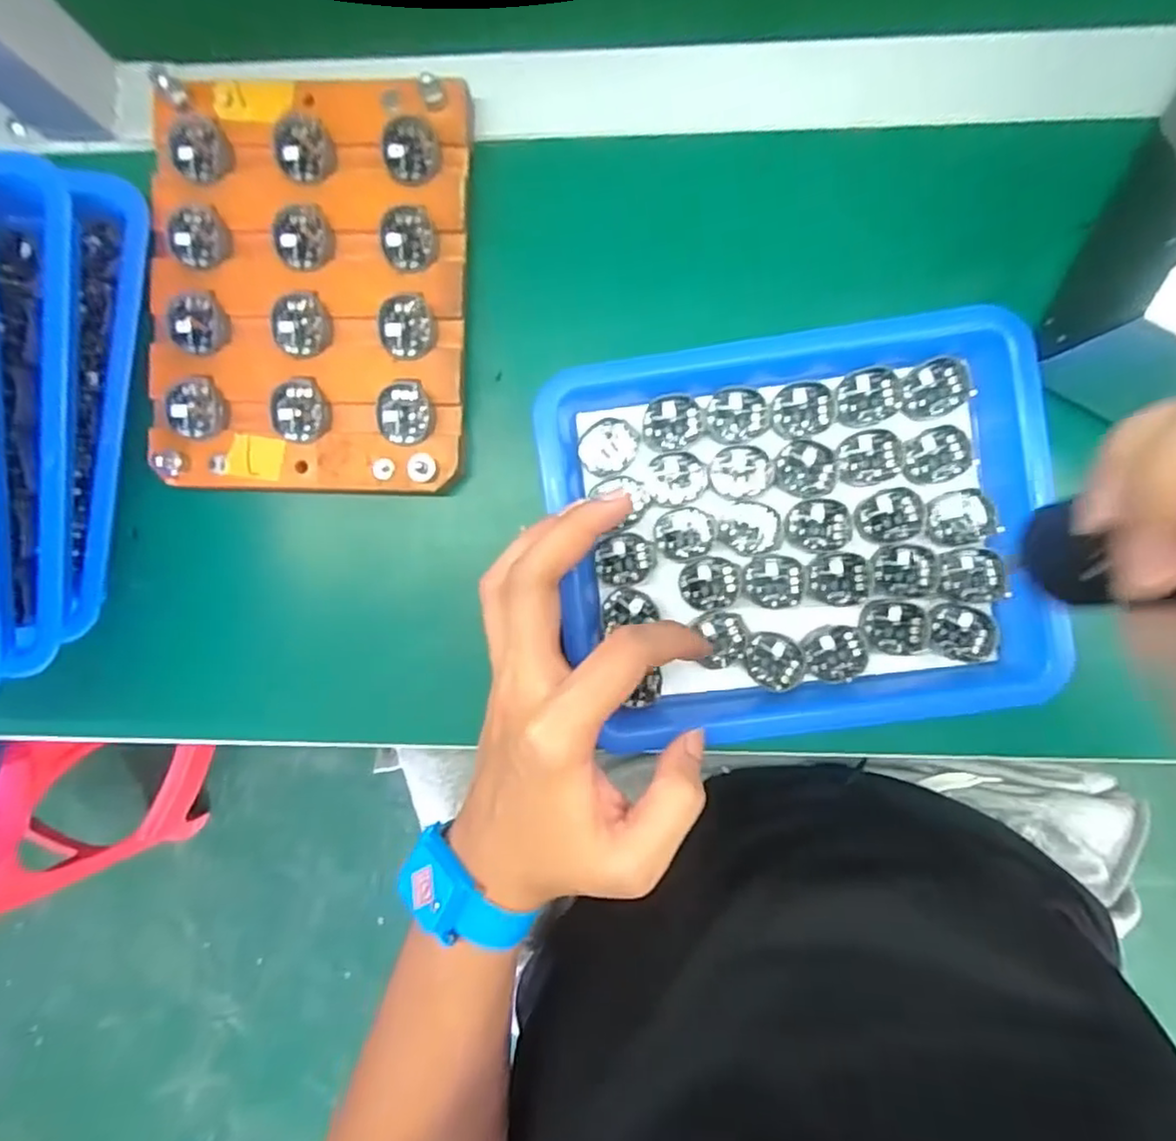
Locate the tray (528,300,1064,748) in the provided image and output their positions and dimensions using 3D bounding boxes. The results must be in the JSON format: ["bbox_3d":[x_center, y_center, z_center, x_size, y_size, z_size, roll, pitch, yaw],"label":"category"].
[{"bbox_3d":[0.093,-0.019,0.292,0.211,0.038,0.179,-8,86,-2],"label":"tray"}]

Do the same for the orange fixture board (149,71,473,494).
[{"bbox_3d":[-0.130,-0.131,0.299,0.145,0.020,0.183,2,89,4],"label":"orange fixture board"}]

